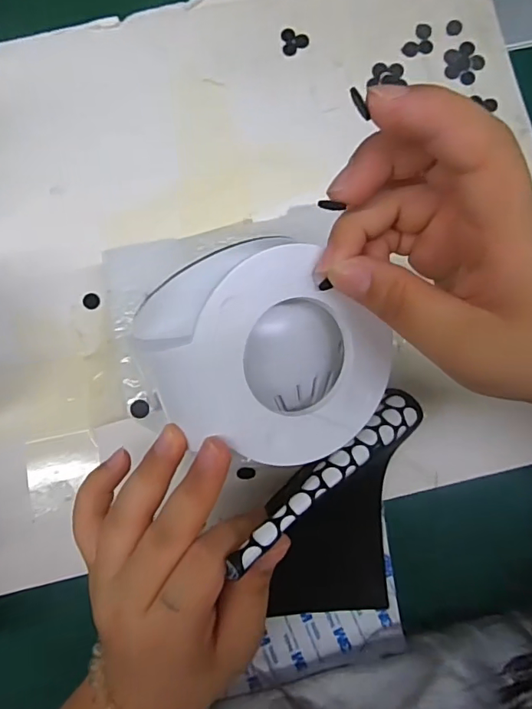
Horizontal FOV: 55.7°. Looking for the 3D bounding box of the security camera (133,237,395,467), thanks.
[{"bbox_3d":[-0.003,-0.002,0.216,0.093,0.051,0.093,-14,100,-17],"label":"security camera"}]

